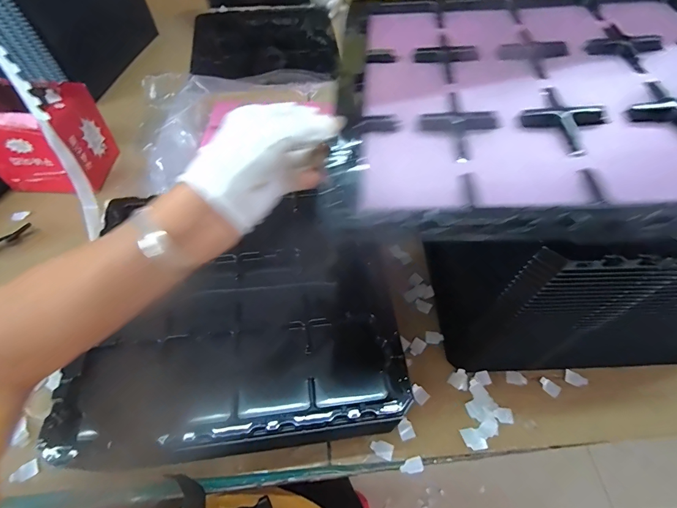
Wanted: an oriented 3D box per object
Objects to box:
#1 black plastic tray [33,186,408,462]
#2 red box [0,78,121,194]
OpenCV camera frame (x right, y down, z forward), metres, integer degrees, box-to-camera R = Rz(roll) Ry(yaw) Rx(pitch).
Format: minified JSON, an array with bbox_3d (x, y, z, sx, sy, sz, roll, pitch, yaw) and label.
[{"bbox_3d":[-0.112,0.066,0.428,0.348,0.036,0.280,-4,57,-4],"label":"black plastic tray"},{"bbox_3d":[-0.503,-0.198,0.618,0.147,0.150,0.122,-3,57,-3],"label":"red box"}]

